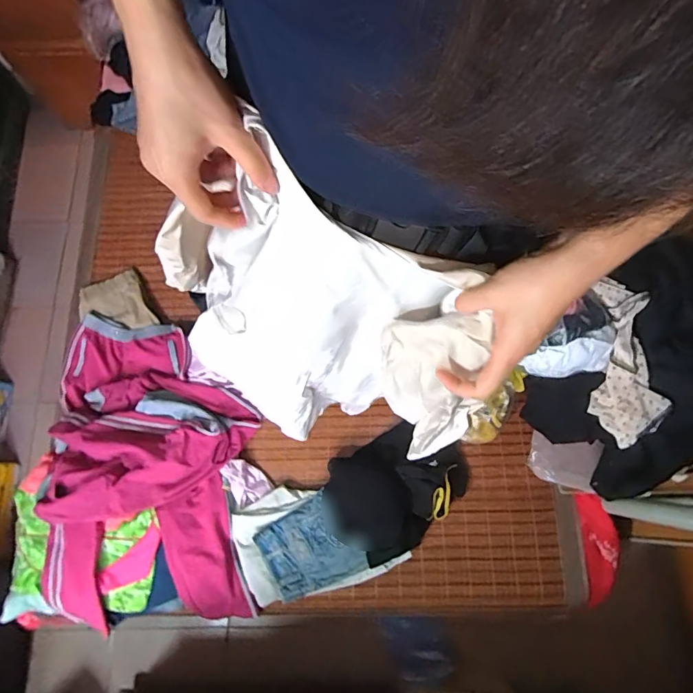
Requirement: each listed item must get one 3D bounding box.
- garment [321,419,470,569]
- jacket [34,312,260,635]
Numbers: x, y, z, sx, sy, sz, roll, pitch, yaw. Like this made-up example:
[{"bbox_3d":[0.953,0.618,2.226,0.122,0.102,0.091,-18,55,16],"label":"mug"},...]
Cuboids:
[{"bbox_3d":[0.135,0.371,1.163,0.381,0.066,0.282,-29,76,-6],"label":"garment"},{"bbox_3d":[-0.528,0.292,1.158,0.501,0.125,0.807,-8,75,-1],"label":"jacket"}]

